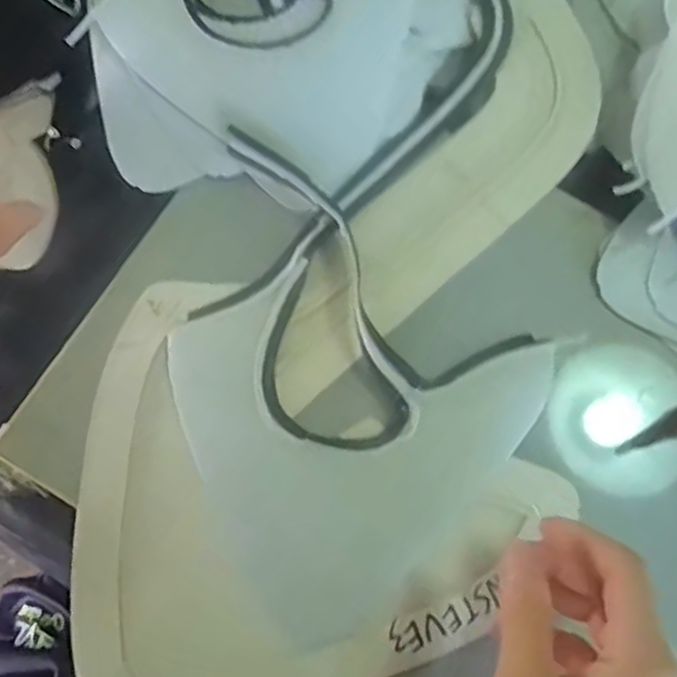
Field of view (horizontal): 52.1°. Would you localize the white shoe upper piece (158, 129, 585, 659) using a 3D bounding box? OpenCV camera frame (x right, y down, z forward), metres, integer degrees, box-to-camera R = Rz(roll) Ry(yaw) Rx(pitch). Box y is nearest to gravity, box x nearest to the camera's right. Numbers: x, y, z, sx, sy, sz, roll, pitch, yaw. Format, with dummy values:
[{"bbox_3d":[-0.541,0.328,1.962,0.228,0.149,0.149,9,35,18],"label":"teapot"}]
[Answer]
[{"bbox_3d":[-0.008,0.034,0.357,0.193,0.019,0.196,30,78,7],"label":"white shoe upper piece"}]

